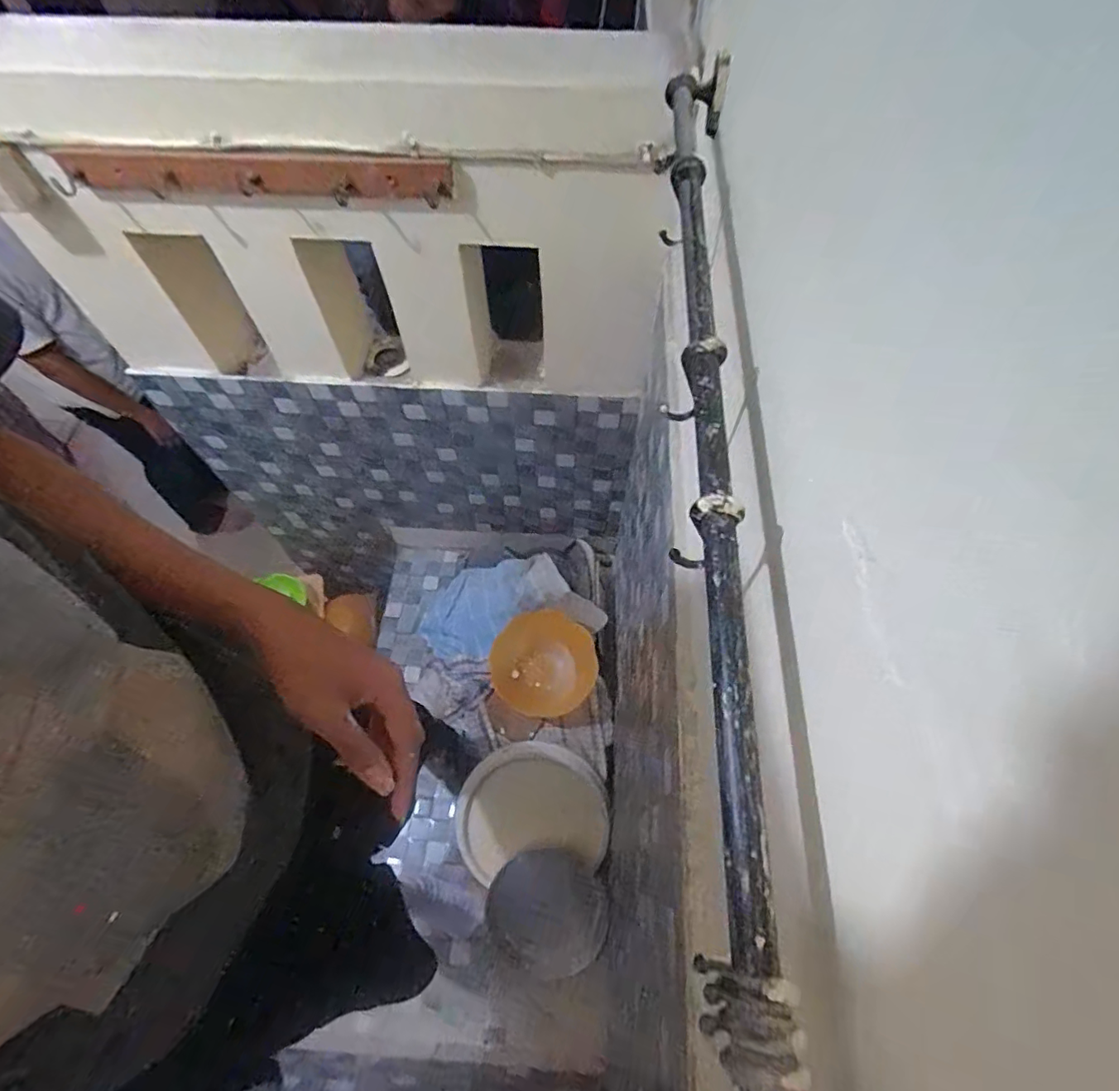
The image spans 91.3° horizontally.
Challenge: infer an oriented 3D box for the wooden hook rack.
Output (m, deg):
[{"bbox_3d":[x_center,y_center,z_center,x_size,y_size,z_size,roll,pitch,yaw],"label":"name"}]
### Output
[{"bbox_3d":[-0.378,-0.458,0.682,0.483,0.046,0.046,2,60,1],"label":"wooden hook rack"}]

